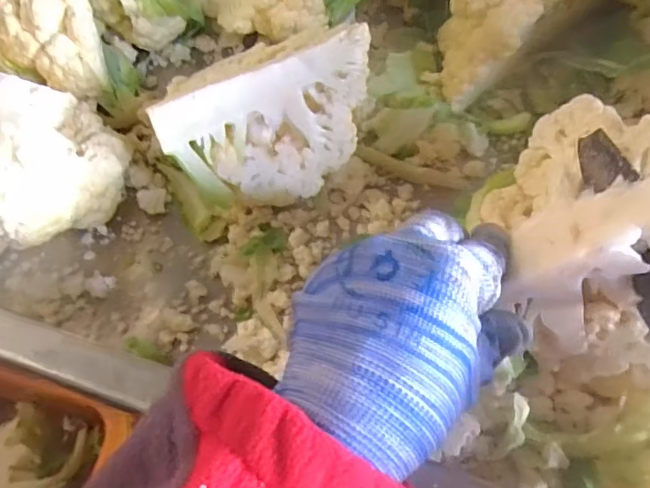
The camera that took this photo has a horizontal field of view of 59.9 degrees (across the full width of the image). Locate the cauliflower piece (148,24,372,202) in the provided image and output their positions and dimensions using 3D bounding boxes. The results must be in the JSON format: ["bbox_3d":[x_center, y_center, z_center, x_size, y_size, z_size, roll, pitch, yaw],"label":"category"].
[{"bbox_3d":[-0.030,-0.067,0.313,0.110,0.078,0.044,-19,30,-6],"label":"cauliflower piece"}]

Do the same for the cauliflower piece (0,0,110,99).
[{"bbox_3d":[-0.165,-0.128,0.324,0.067,0.054,0.074,-11,62,-3],"label":"cauliflower piece"}]

